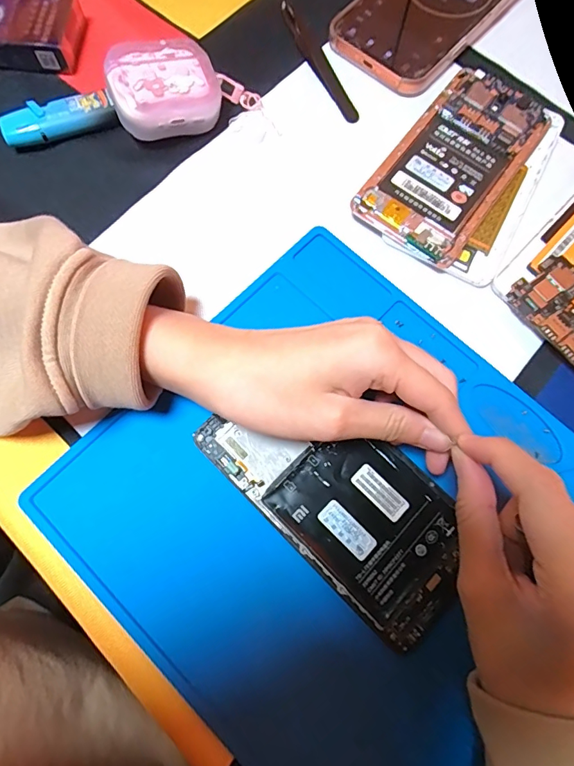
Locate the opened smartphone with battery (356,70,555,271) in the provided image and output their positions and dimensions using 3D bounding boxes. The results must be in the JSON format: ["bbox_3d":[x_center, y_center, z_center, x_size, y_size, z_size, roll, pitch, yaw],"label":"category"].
[{"bbox_3d":[0.107,-0.139,0.280,0.067,0.011,0.136,36,77,8],"label":"opened smartphone with battery"}]

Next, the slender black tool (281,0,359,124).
[{"bbox_3d":[0.018,-0.235,0.309,0.016,0.009,0.130,-24,76,-7],"label":"slender black tool"}]

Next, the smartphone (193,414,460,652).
[{"bbox_3d":[0.028,0.056,0.226,0.142,0.004,0.070,43,78,10],"label":"smartphone"}]

